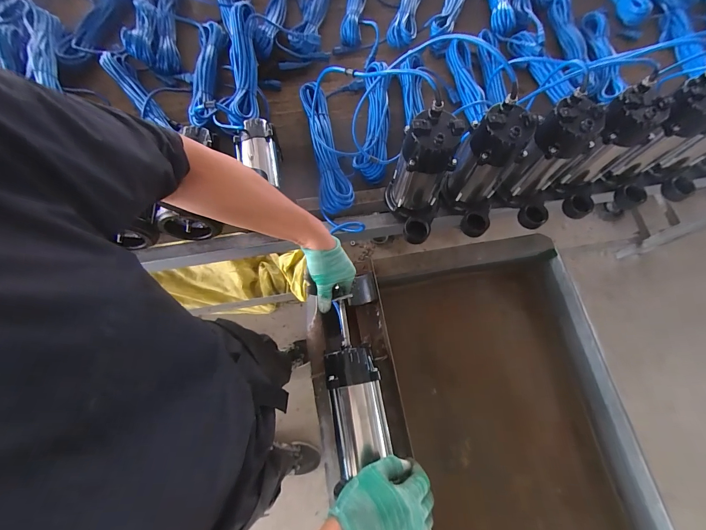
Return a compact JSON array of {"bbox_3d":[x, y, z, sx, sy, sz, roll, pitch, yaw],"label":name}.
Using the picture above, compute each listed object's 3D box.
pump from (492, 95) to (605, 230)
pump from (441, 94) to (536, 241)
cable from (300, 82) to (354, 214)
[{"bbox_3d":[0.392,-0.189,0.640,0.122,0.240,0.118,15,71,3],"label":"pump"},{"bbox_3d":[0.261,-0.183,0.631,0.128,0.238,0.122,24,71,6],"label":"pump"},{"bbox_3d":[-0.065,-0.275,0.740,0.075,0.062,0.323,-10,71,-6],"label":"cable"}]

